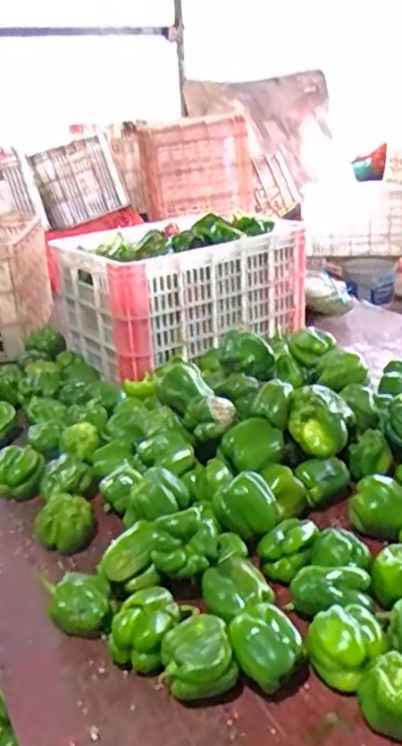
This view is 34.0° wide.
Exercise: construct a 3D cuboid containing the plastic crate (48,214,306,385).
[{"bbox_3d":[-0.053,-0.211,1.534,0.512,0.233,0.360,-15,26,-26],"label":"plastic crate"}]

